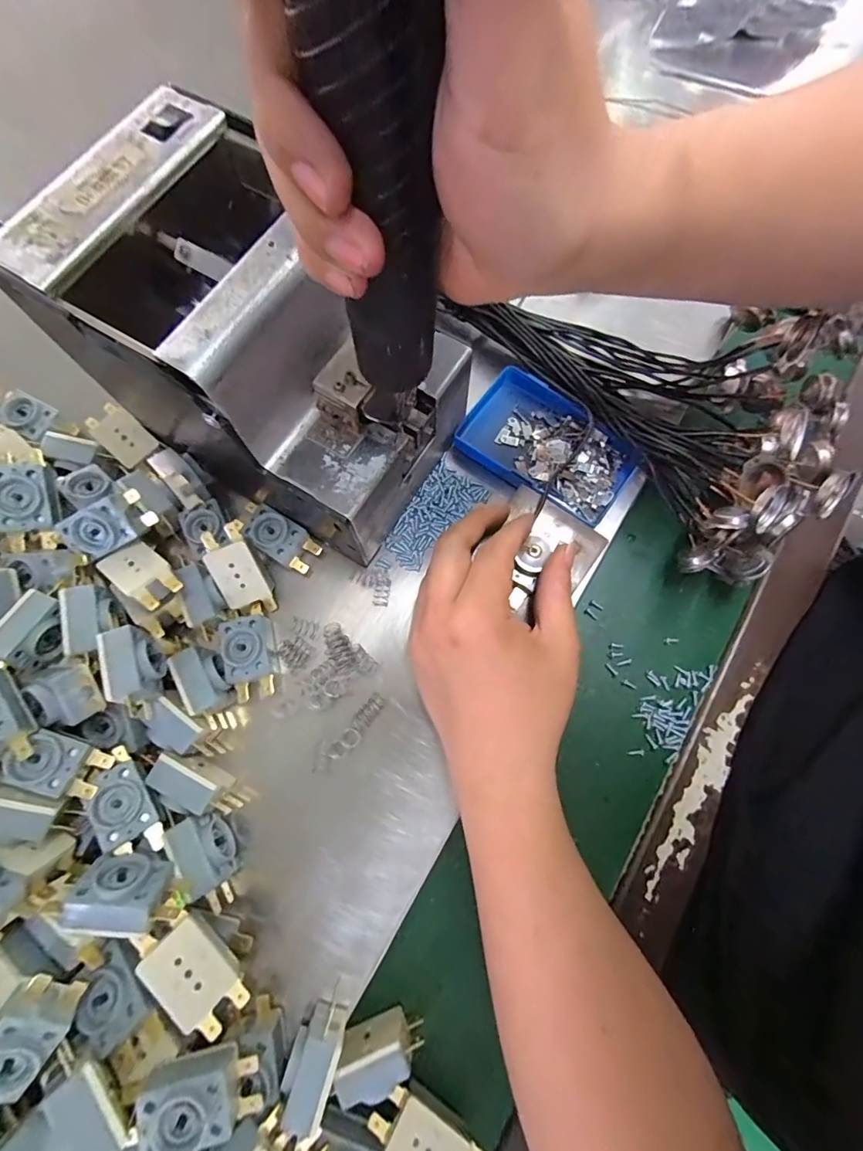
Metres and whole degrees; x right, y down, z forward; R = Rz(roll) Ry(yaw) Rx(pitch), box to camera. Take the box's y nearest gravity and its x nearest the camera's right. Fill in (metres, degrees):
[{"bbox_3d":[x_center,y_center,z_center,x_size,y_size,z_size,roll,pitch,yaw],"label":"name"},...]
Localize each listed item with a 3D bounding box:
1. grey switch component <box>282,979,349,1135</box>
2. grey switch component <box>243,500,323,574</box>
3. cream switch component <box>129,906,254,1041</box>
[{"bbox_3d":[-0.056,0.231,0.225,0.022,0.035,0.043,19,76,4],"label":"grey switch component"},{"bbox_3d":[-0.101,-0.026,0.303,0.057,0.020,0.026,29,77,6],"label":"grey switch component"},{"bbox_3d":[-0.111,0.184,0.218,0.054,0.018,0.030,50,48,-4],"label":"cream switch component"}]

